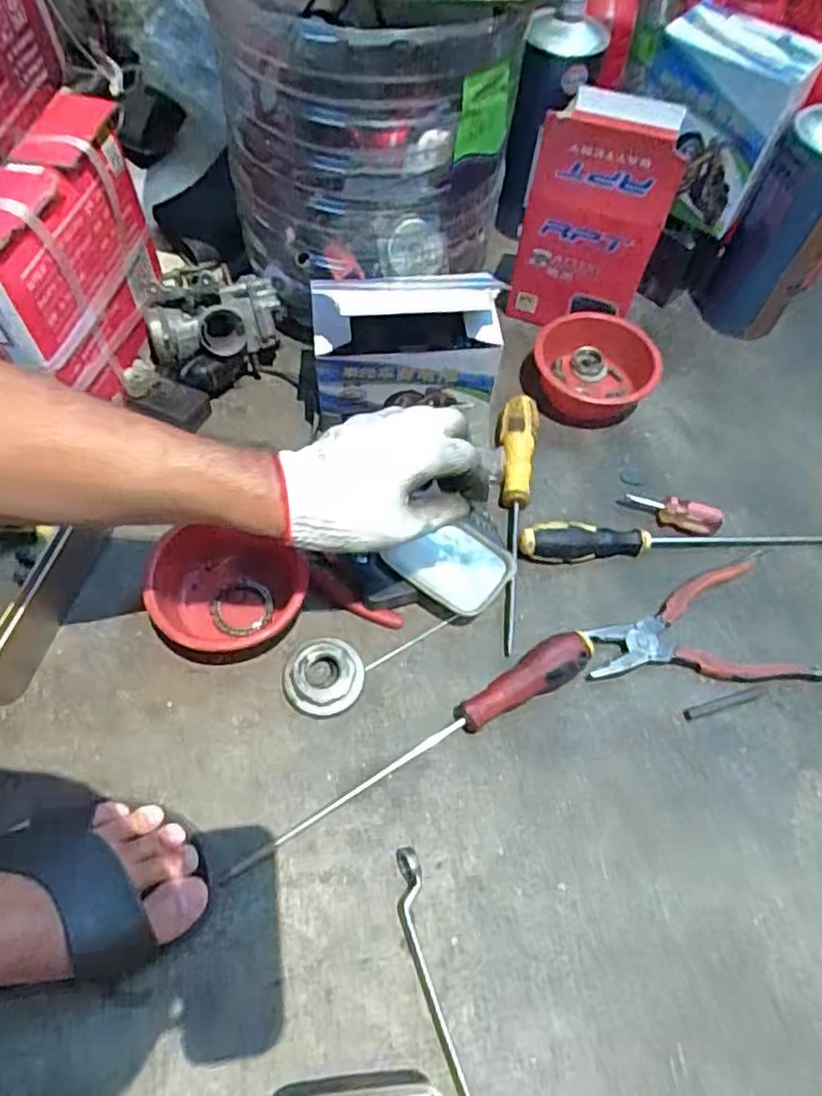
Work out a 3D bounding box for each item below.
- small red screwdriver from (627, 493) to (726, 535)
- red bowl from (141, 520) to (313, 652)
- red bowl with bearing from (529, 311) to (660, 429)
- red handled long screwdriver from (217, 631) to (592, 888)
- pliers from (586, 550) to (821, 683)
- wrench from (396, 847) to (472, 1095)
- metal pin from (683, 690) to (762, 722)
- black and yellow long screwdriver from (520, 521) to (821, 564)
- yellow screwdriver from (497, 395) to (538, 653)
[{"bbox_3d":[0.233,-0.031,0.586,0.079,0.024,0.022,19,62,6],"label":"small red screwdriver"},{"bbox_3d":[-0.150,0.029,0.521,0.107,0.046,0.111,2,61,-3],"label":"red bowl"},{"bbox_3d":[0.181,-0.180,0.650,0.116,0.047,0.112,2,61,-3],"label":"red bowl with bearing"},{"bbox_3d":[0.010,0.145,0.468,0.301,0.035,0.029,-29,67,-18],"label":"red handled long screwdriver"},{"bbox_3d":[0.231,0.059,0.542,0.181,0.010,0.106,-2,61,-5],"label":"pliers"},{"bbox_3d":[0.018,0.285,0.398,0.019,0.015,0.192,-11,62,-10],"label":"wrench"},{"bbox_3d":[0.241,0.120,0.510,0.068,0.004,0.009,-13,63,-11],"label":"metal pin"},{"bbox_3d":[0.258,-0.008,0.572,0.330,0.029,0.026,-2,61,-5],"label":"black and yellow long screwdriver"},{"bbox_3d":[0.085,-0.032,0.573,0.035,0.029,0.241,10,61,2],"label":"yellow screwdriver"}]

